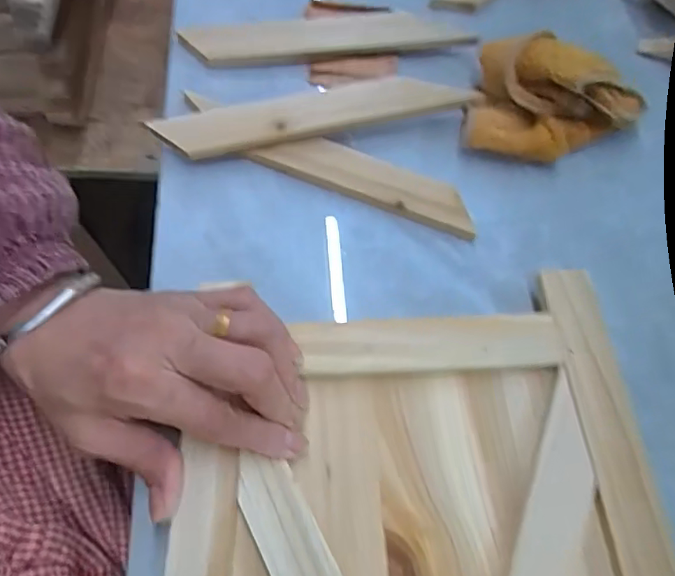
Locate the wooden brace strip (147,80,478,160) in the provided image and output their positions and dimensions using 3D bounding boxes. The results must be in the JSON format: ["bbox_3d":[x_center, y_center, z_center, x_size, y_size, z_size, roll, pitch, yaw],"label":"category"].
[{"bbox_3d":[-0.014,-0.106,0.338,0.189,0.011,0.029,-11,80,-3],"label":"wooden brace strip"}]

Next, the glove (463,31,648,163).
[{"bbox_3d":[0.136,-0.115,0.339,0.104,0.046,0.074,14,67,4],"label":"glove"}]

